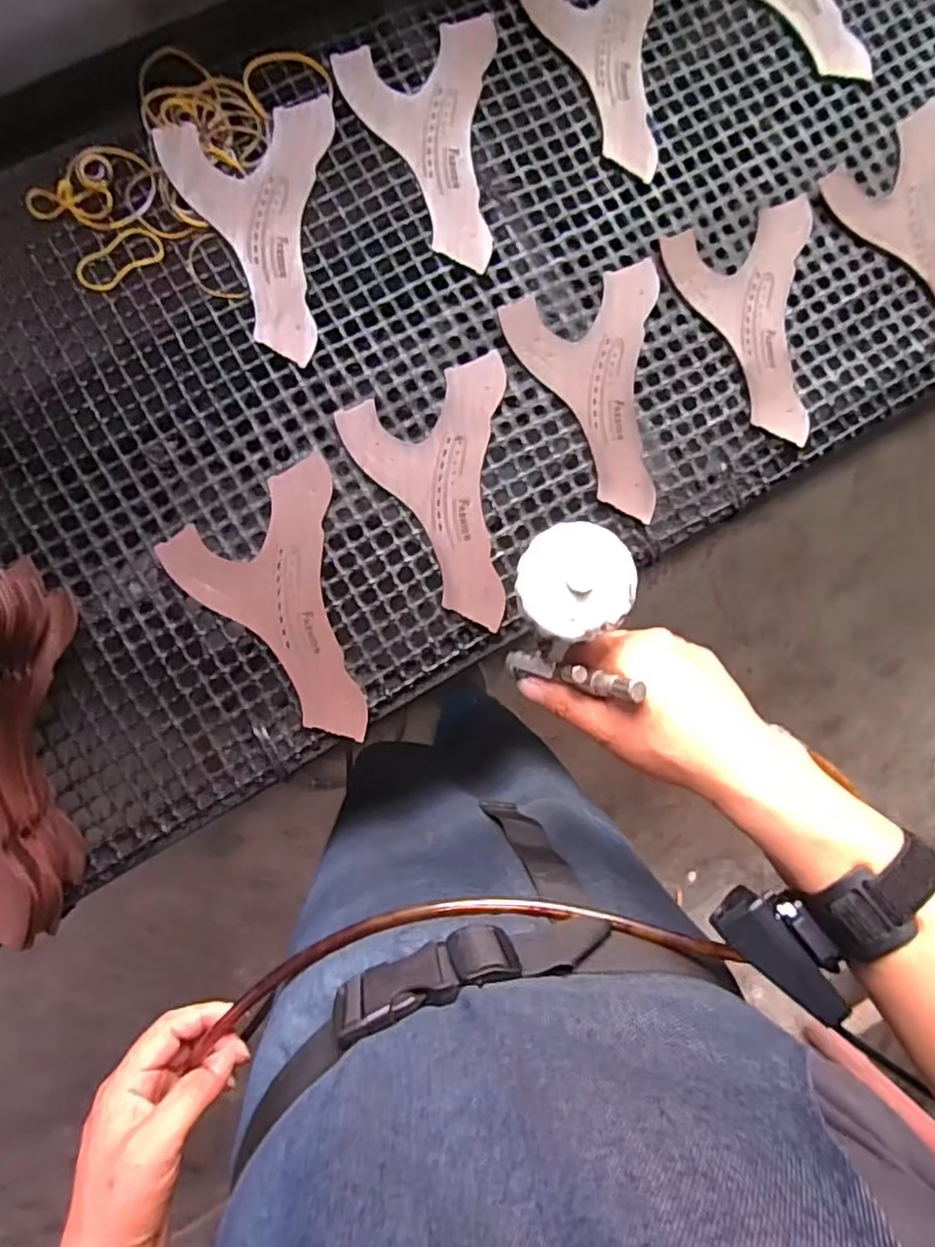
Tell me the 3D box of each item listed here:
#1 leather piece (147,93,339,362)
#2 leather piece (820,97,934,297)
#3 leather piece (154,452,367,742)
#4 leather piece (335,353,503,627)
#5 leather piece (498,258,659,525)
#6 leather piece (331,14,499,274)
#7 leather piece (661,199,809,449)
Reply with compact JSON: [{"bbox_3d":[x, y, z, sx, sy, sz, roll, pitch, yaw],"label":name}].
[{"bbox_3d":[-0.156,-0.333,0.550,0.141,0.006,0.211,-21,90,-10],"label":"leather piece"},{"bbox_3d":[0.446,-0.369,0.599,0.139,0.007,0.210,-37,87,-1],"label":"leather piece"},{"bbox_3d":[-0.129,-0.014,0.527,0.144,0.009,0.209,-35,91,-6],"label":"leather piece"},{"bbox_3d":[-0.002,-0.106,0.541,0.140,0.006,0.208,-23,87,-3],"label":"leather piece"},{"bbox_3d":[0.129,-0.198,0.561,0.142,0.009,0.208,-20,90,-5],"label":"leather piece"},{"bbox_3d":[-0.012,-0.418,0.566,0.143,0.009,0.213,-21,89,-6],"label":"leather piece"},{"bbox_3d":[0.275,-0.269,0.579,0.140,0.009,0.208,-19,86,-4],"label":"leather piece"}]

